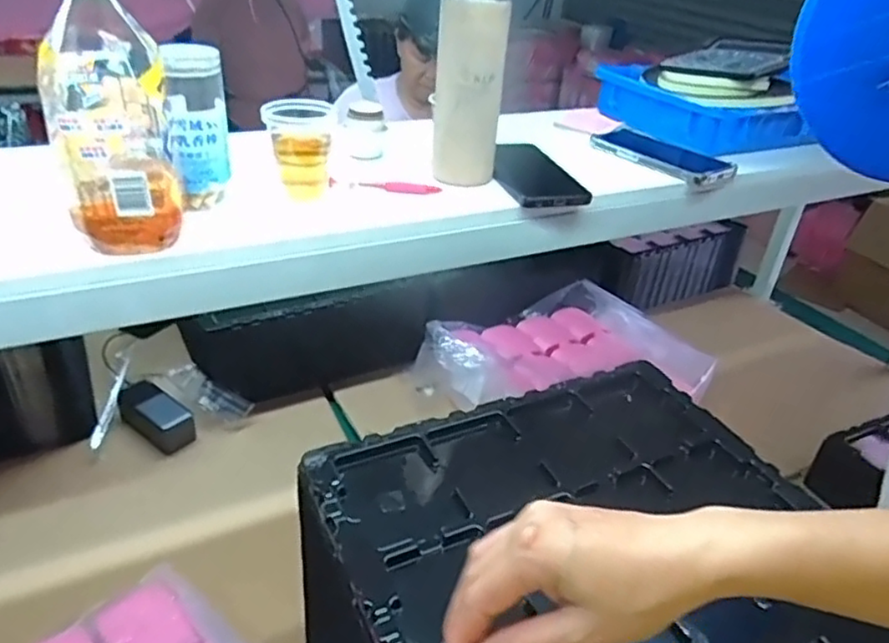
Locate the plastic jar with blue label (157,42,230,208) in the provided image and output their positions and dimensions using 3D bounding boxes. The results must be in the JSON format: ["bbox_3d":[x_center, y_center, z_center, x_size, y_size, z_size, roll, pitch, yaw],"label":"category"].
[{"bbox_3d":[-0.215,-0.171,0.576,0.051,0.130,0.062,-5,34,-15],"label":"plastic jar with blue label"}]

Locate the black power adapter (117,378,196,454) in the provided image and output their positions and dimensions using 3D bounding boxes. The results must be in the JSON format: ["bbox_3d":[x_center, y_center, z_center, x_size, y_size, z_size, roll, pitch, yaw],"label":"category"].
[{"bbox_3d":[-0.442,0.144,1.008,0.133,0.054,0.063,25,38,29],"label":"black power adapter"}]

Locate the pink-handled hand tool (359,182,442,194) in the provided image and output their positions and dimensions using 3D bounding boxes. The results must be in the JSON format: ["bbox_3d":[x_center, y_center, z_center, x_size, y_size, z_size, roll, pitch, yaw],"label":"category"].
[{"bbox_3d":[-0.044,-0.134,0.665,0.081,0.014,0.008,6,32,2],"label":"pink-handled hand tool"}]

